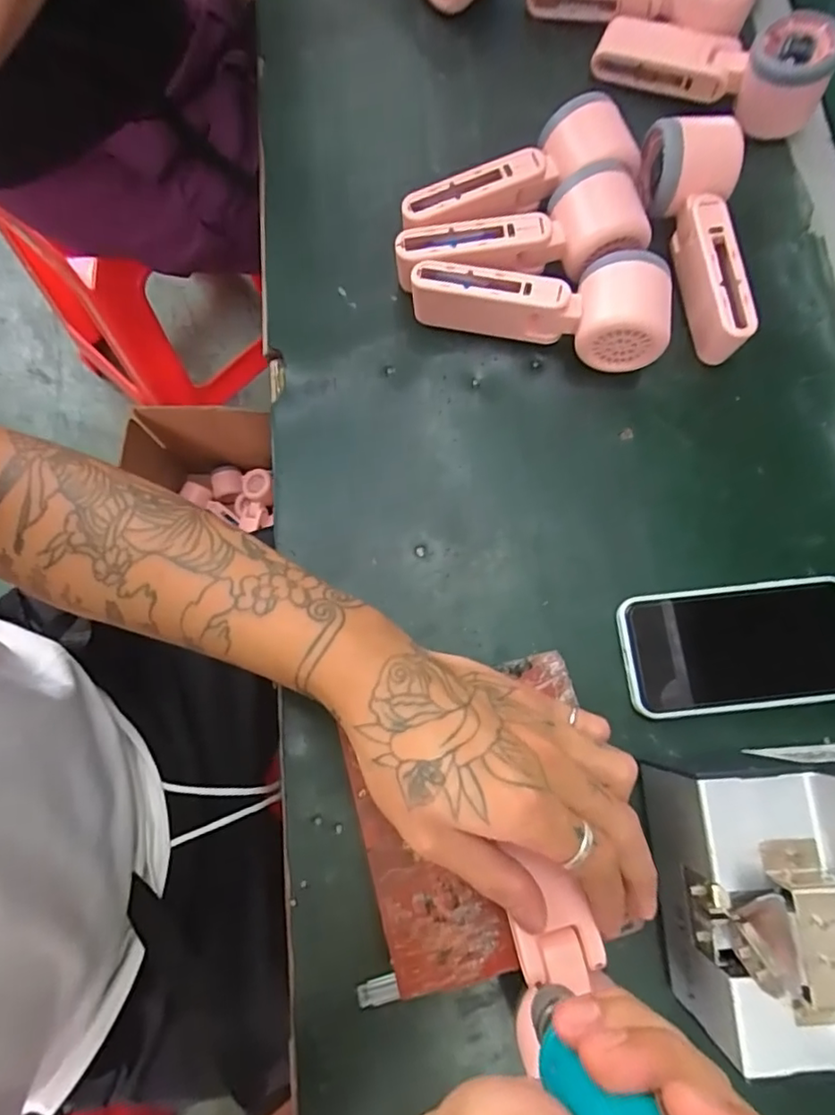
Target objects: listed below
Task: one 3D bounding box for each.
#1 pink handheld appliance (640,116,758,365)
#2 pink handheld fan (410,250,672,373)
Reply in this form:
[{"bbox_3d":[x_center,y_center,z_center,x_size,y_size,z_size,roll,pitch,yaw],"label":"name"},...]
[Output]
[{"bbox_3d":[0.195,-0.218,0.414,0.058,0.061,0.161,-3,76,-2],"label":"pink handheld appliance"},{"bbox_3d":[0.080,-0.167,0.398,0.164,0.065,0.051,9,76,1],"label":"pink handheld fan"}]

